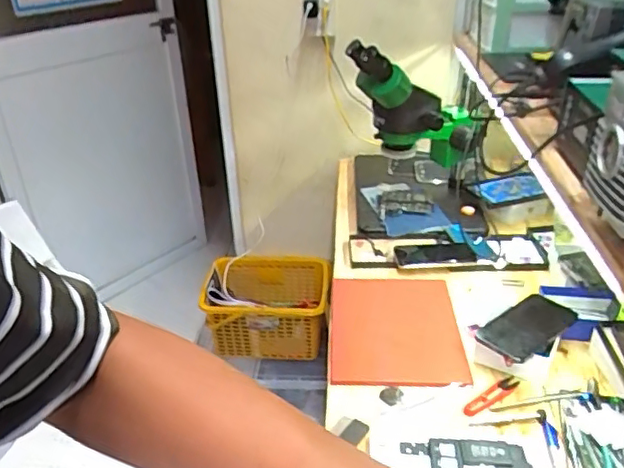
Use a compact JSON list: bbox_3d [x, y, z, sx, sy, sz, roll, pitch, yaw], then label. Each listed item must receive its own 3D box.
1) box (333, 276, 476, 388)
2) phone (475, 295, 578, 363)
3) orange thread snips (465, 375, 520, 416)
[{"bbox_3d":[0.127,0.142,0.893,0.189,0.018,0.252,0,30,3],"label":"box"},{"bbox_3d":[0.301,0.129,0.811,0.142,0.016,0.088,-24,32,-23],"label":"phone"},{"bbox_3d":[0.238,0.214,0.762,0.096,0.006,0.024,-22,35,-31],"label":"orange thread snips"}]

